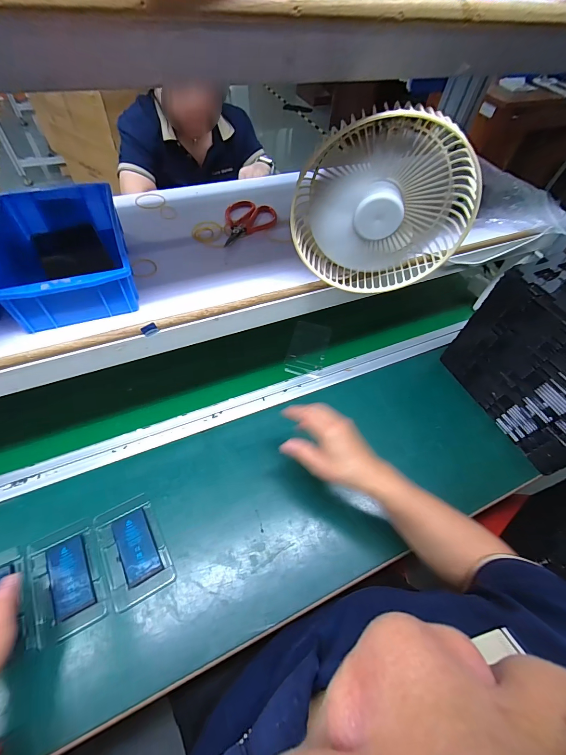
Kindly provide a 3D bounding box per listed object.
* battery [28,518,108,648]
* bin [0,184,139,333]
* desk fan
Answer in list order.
[{"bbox_3d":[-0.281,0.260,0.423,0.079,0.011,0.125,-21,58,-19],"label":"battery"},{"bbox_3d":[-0.263,-0.143,0.395,0.131,0.063,0.188,-19,59,-18],"label":"bin"},{"bbox_3d":[0.113,-0.193,0.387,0.198,0.180,0.068,6,55,-1],"label":"desk fan"}]

